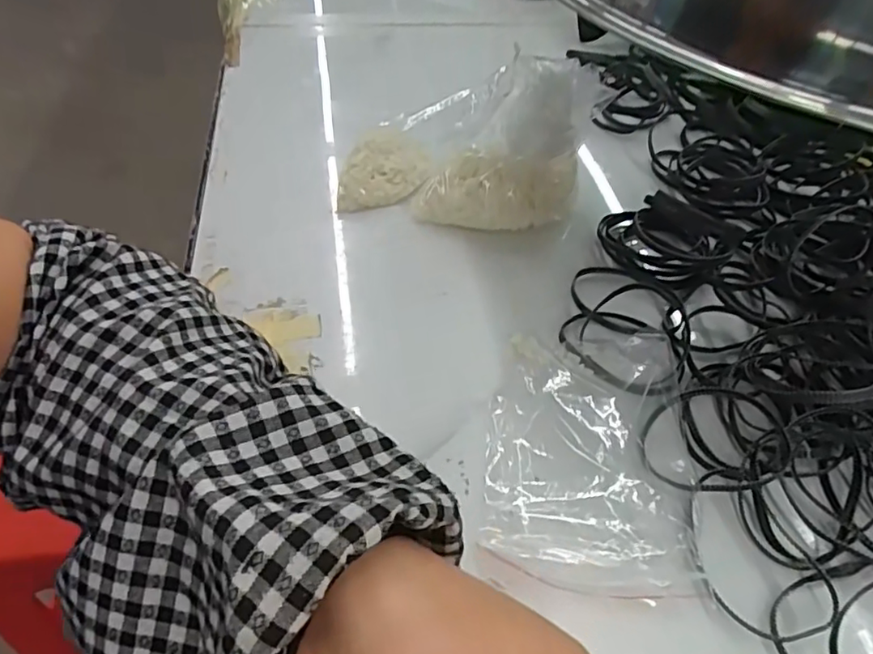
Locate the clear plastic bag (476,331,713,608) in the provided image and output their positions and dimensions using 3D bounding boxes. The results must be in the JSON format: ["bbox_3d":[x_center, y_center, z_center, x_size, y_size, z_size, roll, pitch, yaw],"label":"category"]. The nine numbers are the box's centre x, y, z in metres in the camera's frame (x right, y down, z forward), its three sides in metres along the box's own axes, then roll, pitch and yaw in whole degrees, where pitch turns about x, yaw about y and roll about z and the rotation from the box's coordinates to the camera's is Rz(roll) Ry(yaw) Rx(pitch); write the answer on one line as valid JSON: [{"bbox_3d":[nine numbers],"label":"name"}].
[{"bbox_3d":[0.071,0.052,0.266,0.092,0.025,0.137,10,54,0],"label":"clear plastic bag"}]

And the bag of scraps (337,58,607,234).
[{"bbox_3d":[0.017,-0.118,0.367,0.148,0.088,0.074,15,51,8],"label":"bag of scraps"}]

